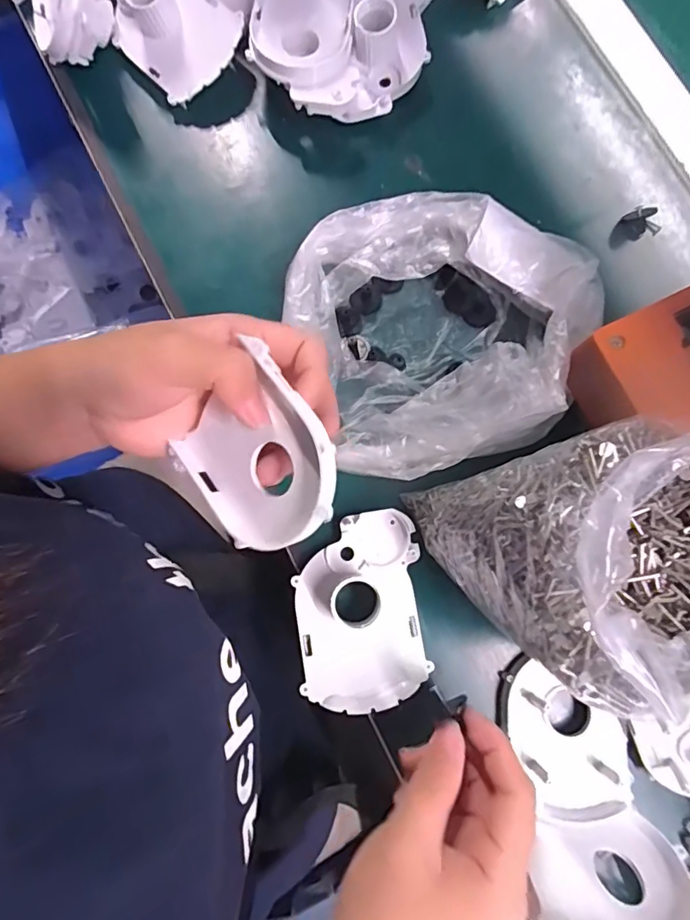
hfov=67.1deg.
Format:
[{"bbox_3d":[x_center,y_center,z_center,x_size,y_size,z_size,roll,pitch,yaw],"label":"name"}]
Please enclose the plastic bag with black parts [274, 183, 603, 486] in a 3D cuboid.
[{"bbox_3d":[0.058,-0.084,0.292,0.185,0.056,0.167,-19,78,-5],"label":"plastic bag with black parts"}]

